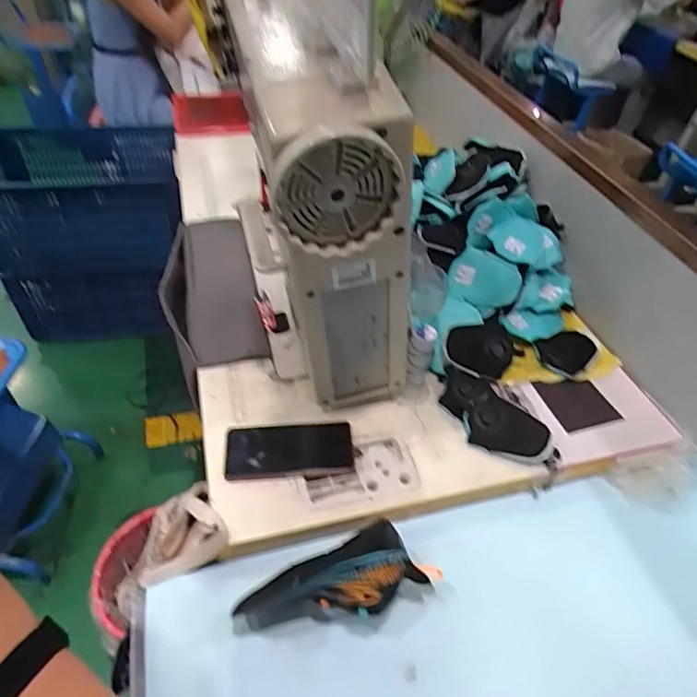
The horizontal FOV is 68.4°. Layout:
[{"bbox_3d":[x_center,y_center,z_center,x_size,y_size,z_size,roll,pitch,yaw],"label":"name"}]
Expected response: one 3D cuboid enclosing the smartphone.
[{"bbox_3d":[-0.075,0.128,0.659,0.158,0.008,0.075,-3,46,-9],"label":"smartphone"}]

